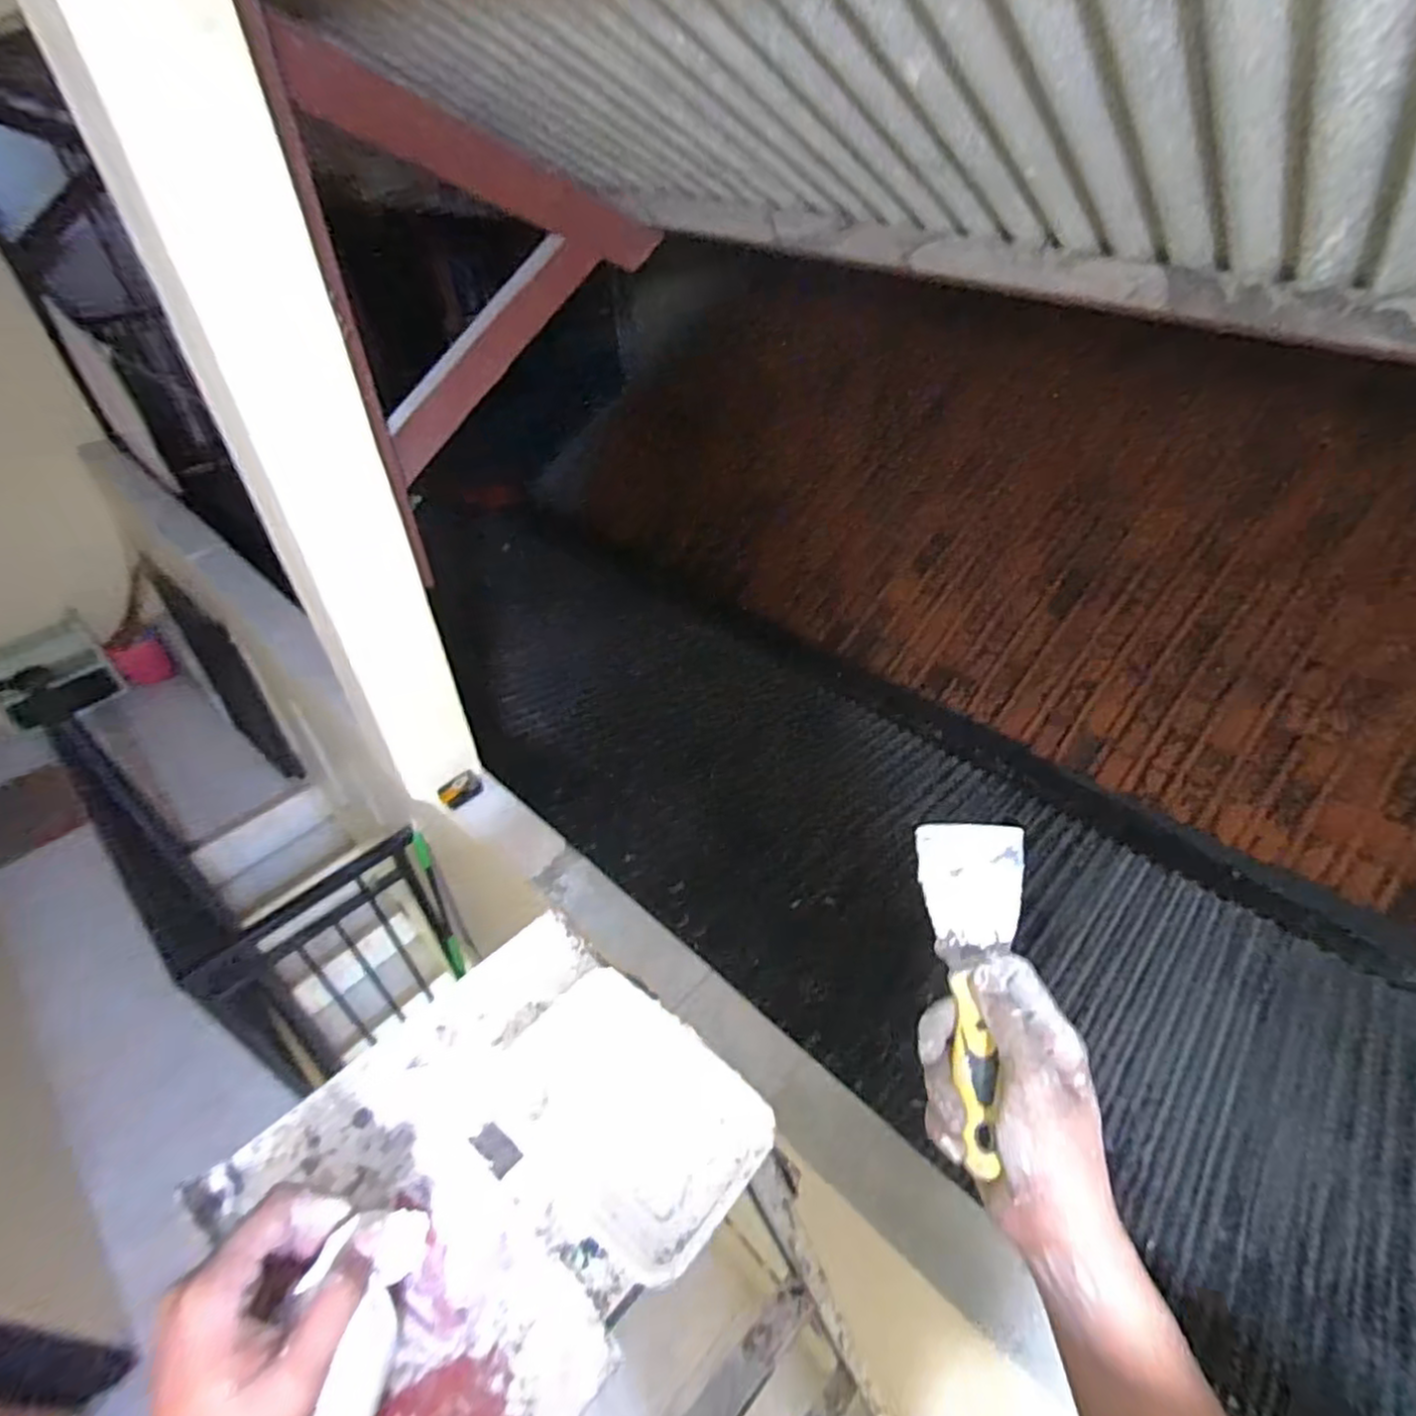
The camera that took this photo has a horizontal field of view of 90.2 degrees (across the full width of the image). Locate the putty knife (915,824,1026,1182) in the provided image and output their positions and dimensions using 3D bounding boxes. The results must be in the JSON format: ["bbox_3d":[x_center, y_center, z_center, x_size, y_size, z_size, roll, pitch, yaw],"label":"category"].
[{"bbox_3d":[0.162,0.162,0.427,0.063,0.012,0.186,4,63,7],"label":"putty knife"}]

